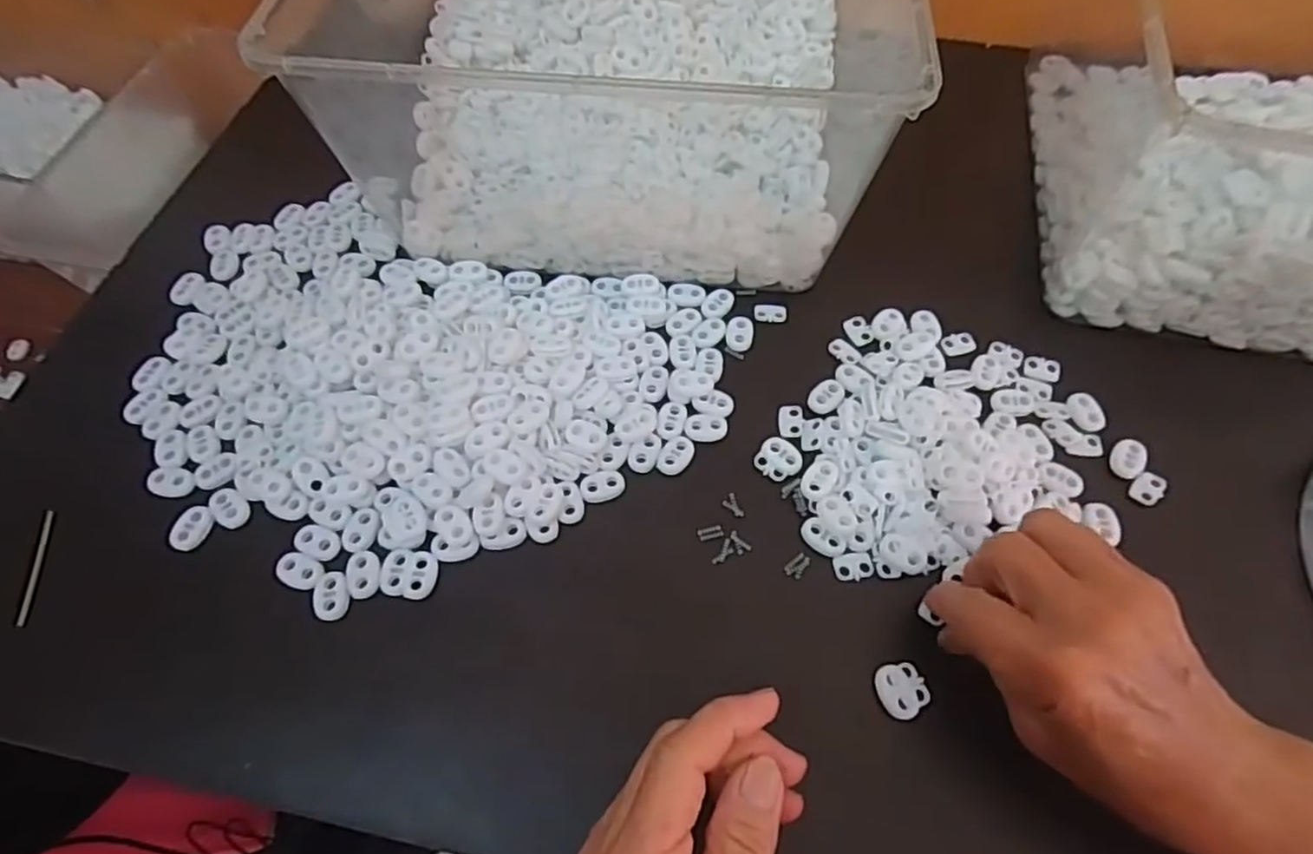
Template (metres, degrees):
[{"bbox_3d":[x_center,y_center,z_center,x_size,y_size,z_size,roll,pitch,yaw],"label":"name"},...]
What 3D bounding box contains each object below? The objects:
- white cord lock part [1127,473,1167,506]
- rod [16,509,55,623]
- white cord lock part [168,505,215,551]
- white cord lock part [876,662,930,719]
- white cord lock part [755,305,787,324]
[{"bbox_3d":[0.249,0.031,0.344,0.019,0.005,0.013,-34,66,-17],"label":"white cord lock part"},{"bbox_3d":[-0.299,0.066,0.328,0.004,0.004,0.059,-11,62,-5],"label":"rod"},{"bbox_3d":[-0.226,0.048,0.329,0.013,0.005,0.022,12,62,7],"label":"white cord lock part"},{"bbox_3d":[0.108,0.115,0.298,0.021,0.004,0.022,-25,64,-13],"label":"white cord lock part"},{"bbox_3d":[0.067,-0.067,0.399,0.019,0.004,0.012,2,61,1],"label":"white cord lock part"}]

